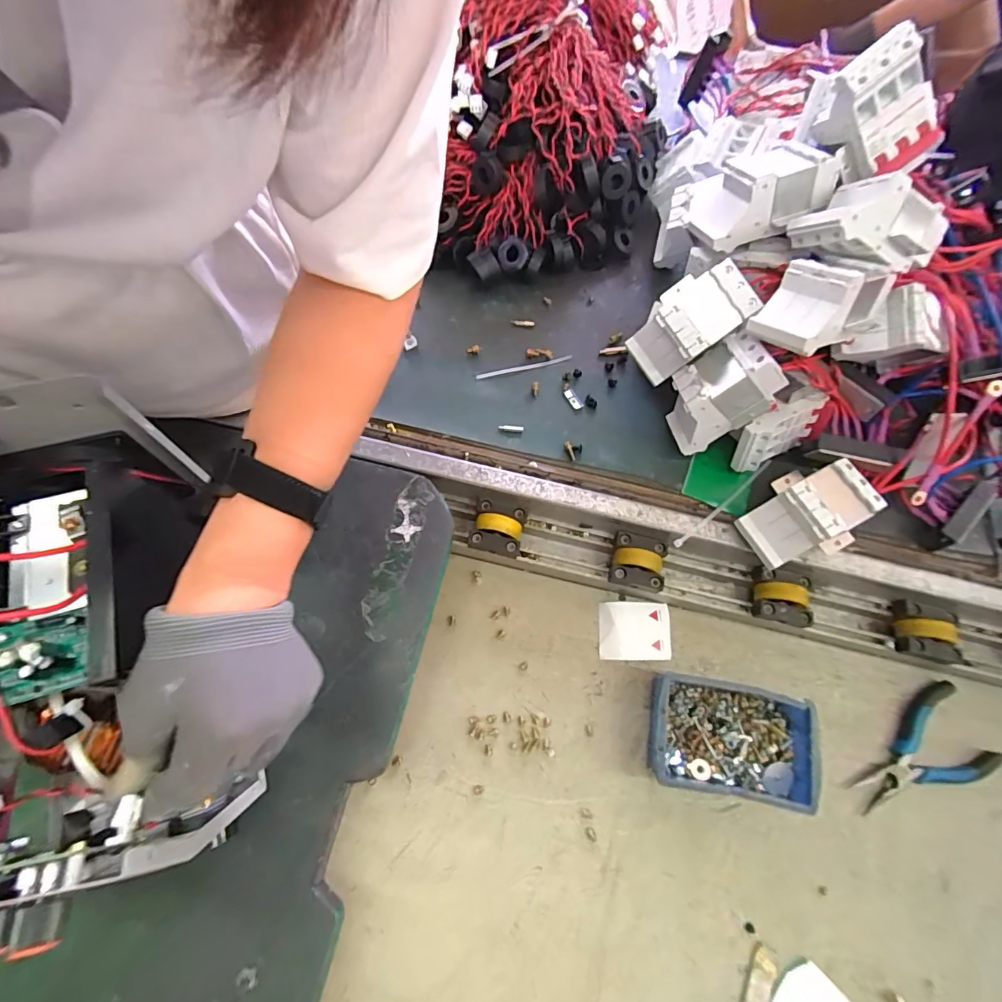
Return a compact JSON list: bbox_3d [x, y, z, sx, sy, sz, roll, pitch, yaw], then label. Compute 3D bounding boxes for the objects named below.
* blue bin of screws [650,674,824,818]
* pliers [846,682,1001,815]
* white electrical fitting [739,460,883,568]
[{"bbox_3d":[0.209,0.220,0.451,0.145,0.053,0.095,10,68,1],"label":"blue bin of screws"},{"bbox_3d":[0.402,0.246,0.467,0.140,0.020,0.085,-23,71,-11],"label":"pliers"},{"bbox_3d":[0.277,0.014,0.446,0.098,0.063,0.078,-25,71,-12],"label":"white electrical fitting"}]

